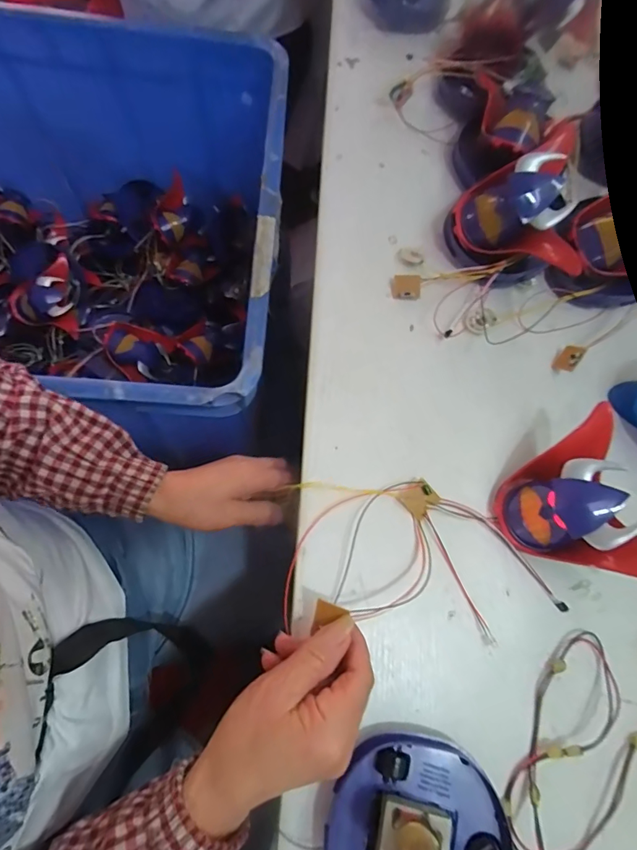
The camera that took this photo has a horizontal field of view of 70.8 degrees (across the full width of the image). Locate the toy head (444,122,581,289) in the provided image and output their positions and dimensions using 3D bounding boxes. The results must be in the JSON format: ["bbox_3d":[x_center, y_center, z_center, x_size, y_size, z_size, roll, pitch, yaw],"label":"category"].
[{"bbox_3d":[0.173,-0.171,0.401,0.089,0.088,0.111,-10,72,-7],"label":"toy head"}]

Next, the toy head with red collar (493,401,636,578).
[{"bbox_3d":[0.186,0.061,0.336,0.078,0.067,0.121,-9,72,-7],"label":"toy head with red collar"}]

